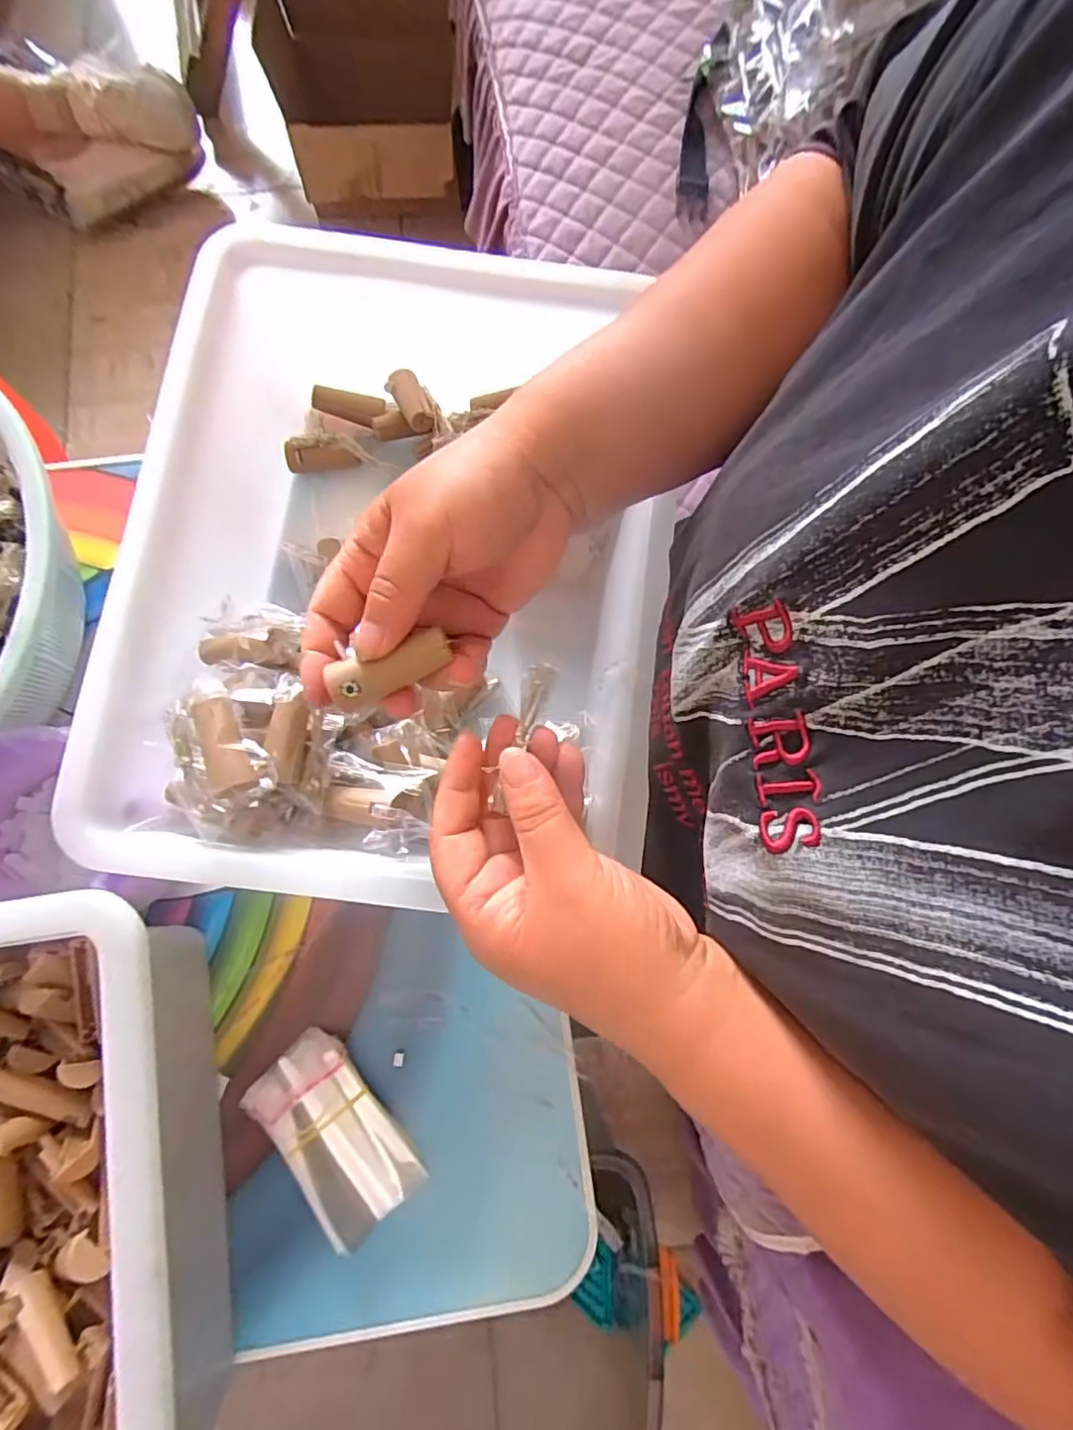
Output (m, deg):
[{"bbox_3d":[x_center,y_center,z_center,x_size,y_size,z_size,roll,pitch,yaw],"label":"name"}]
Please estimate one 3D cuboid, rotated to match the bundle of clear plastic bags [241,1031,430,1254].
[{"bbox_3d":[-0.120,0.250,0.356,0.054,0.025,0.109,-39,81,-7],"label":"bundle of clear plastic bags"}]

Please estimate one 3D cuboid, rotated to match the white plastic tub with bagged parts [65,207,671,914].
[{"bbox_3d":[-0.079,-0.079,0.371,0.286,0.126,0.363,5,79,1],"label":"white plastic tub with bagged parts"}]

